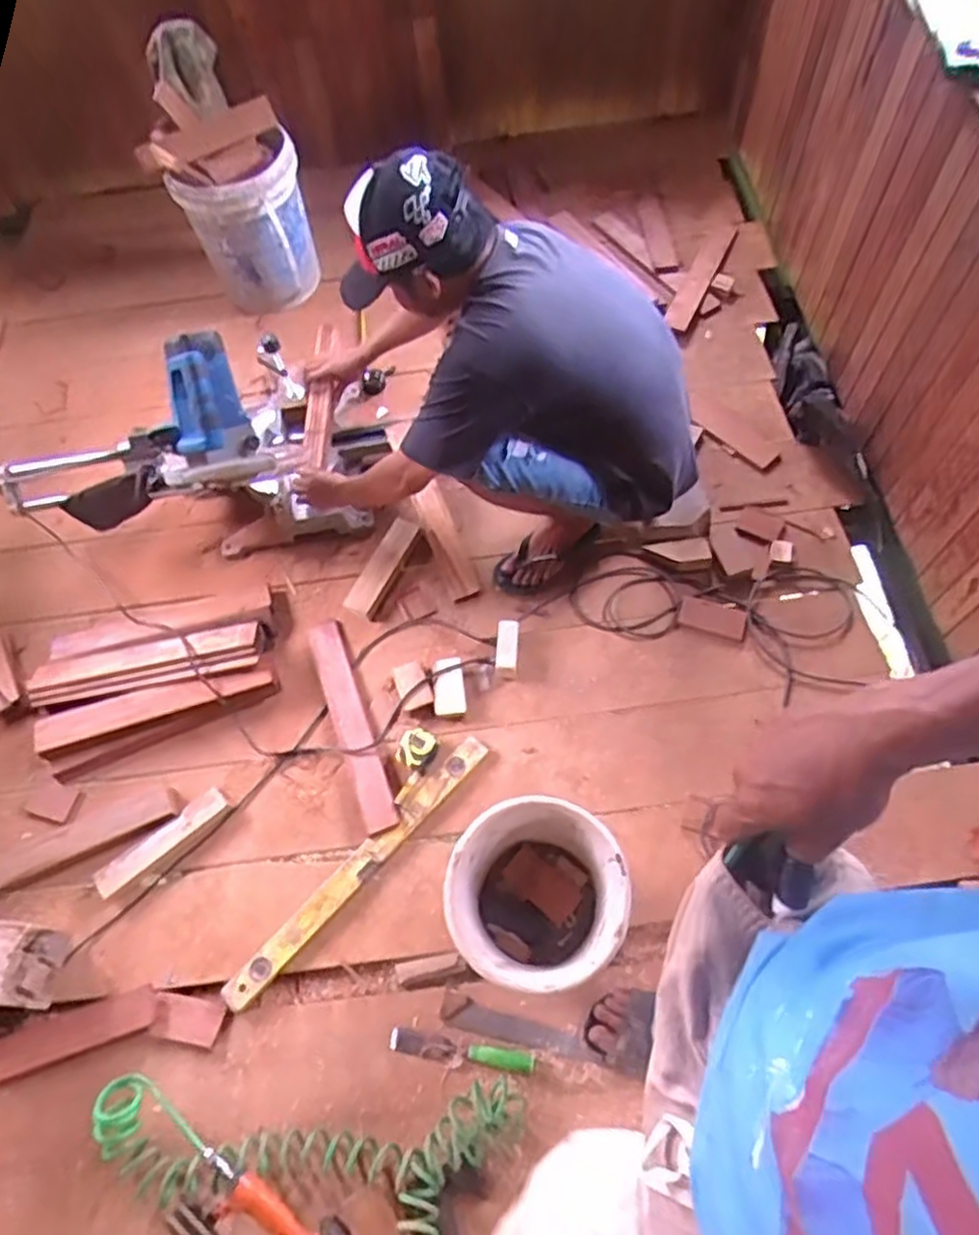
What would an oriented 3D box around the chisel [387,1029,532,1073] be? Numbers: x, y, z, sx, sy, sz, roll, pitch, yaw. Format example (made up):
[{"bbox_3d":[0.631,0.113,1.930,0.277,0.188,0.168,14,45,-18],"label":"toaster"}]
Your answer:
[{"bbox_3d":[-0.047,0.730,1.248,0.241,0.022,0.036,7,64,8],"label":"chisel"}]

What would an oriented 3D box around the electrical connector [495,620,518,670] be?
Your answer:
[{"bbox_3d":[0.036,0.056,1.517,0.044,0.022,0.099,3,91,2],"label":"electrical connector"}]

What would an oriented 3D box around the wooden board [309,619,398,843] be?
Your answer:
[{"bbox_3d":[-0.277,0.202,1.483,0.065,0.021,0.453,-20,63,-5],"label":"wooden board"}]

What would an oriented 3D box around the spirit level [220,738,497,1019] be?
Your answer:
[{"bbox_3d":[-0.237,0.451,1.370,0.067,0.024,0.615,39,72,21],"label":"spirit level"}]

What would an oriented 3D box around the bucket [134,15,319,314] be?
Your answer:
[{"bbox_3d":[-0.560,-0.940,1.653,0.271,0.513,0.260,0,68,0],"label":"bucket"}]

